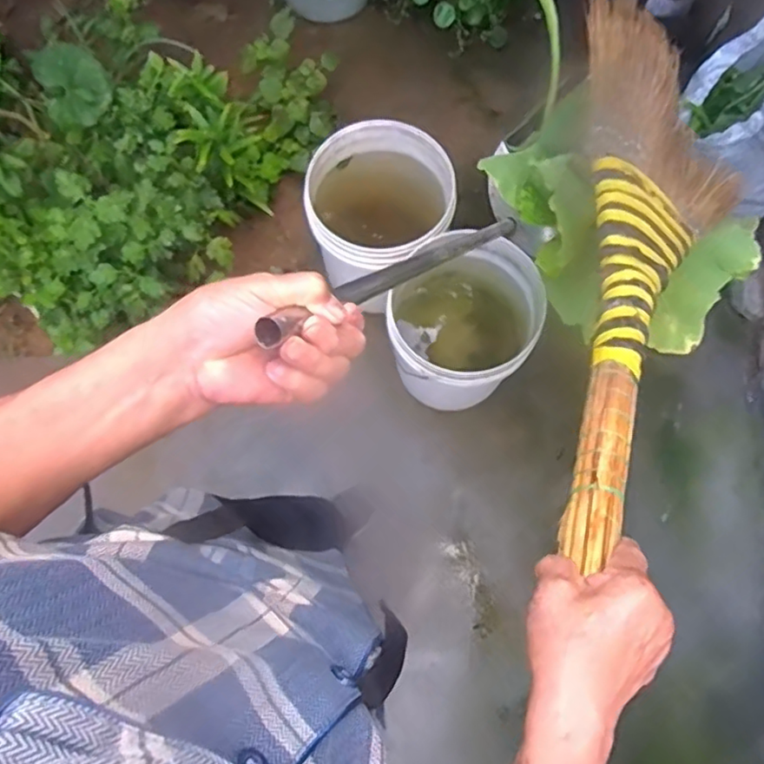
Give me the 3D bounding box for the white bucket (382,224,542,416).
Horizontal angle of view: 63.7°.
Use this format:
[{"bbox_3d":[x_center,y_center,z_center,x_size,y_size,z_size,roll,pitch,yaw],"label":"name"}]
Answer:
[{"bbox_3d":[0.169,-0.116,1.369,0.296,0.322,0.304,0,76,1],"label":"white bucket"}]

